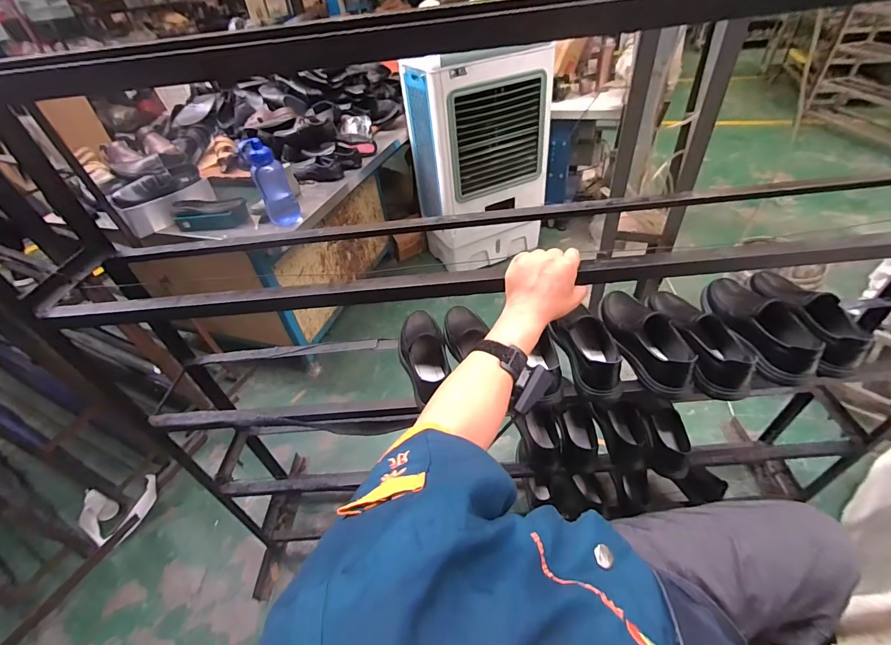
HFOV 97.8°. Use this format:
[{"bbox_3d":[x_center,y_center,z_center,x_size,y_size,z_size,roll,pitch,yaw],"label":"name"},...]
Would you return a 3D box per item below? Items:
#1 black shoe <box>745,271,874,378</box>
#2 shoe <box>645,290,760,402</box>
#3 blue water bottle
[{"bbox_3d":[0.710,-0.022,0.781,0.090,0.090,0.270,-5,42,2],"label":"black shoe"},{"bbox_3d":[0.498,0.024,0.781,0.093,0.079,0.266,-7,42,1],"label":"shoe"},{"bbox_3d":[-0.574,-0.464,1.290,0.106,0.253,0.115,-21,44,-14],"label":"blue water bottle"}]

